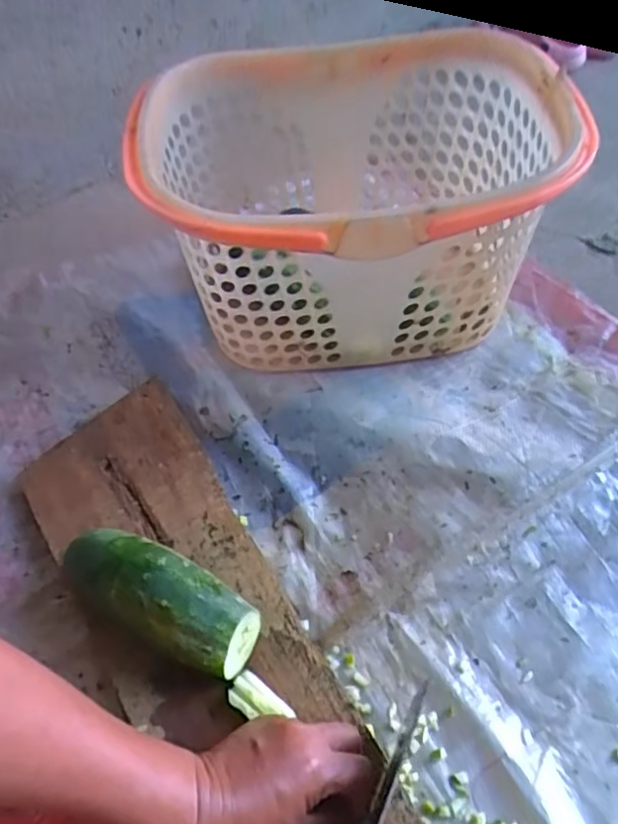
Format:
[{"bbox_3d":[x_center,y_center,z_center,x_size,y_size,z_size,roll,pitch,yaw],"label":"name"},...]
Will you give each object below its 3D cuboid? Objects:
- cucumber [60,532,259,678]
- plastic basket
[{"bbox_3d":[-0.121,0.145,0.492,0.164,0.070,0.061,23,61,15],"label":"cucumber"},{"bbox_3d":[0.037,-0.230,0.679,0.384,0.216,0.344,-12,55,-6],"label":"plastic basket"}]

